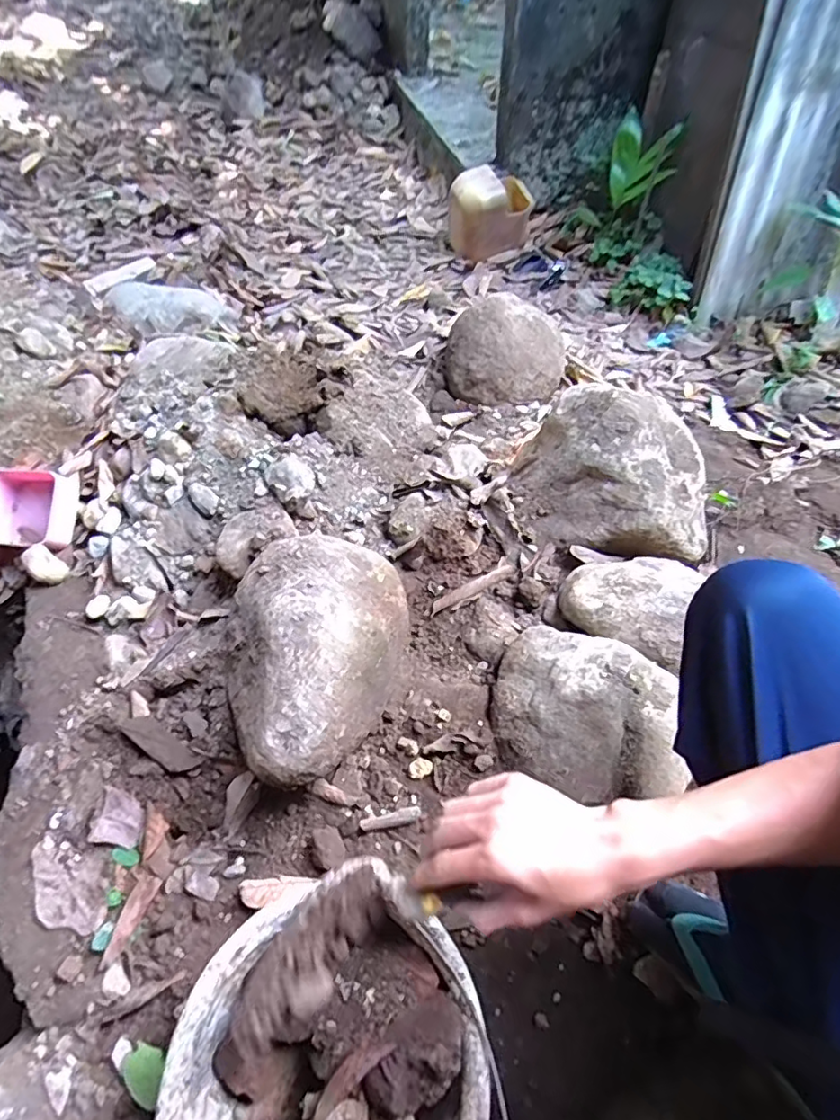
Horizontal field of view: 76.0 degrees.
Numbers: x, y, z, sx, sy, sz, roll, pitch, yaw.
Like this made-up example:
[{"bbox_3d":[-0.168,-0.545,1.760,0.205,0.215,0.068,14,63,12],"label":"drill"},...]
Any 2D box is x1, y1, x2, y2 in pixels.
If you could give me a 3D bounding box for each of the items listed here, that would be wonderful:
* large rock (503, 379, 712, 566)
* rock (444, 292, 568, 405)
[{"bbox_3d":[0.318,-0.154,0.874,0.324,0.141,0.248,5,55,3],"label":"large rock"},{"bbox_3d":[0.184,-0.449,1.158,0.263,0.137,0.220,11,56,7],"label":"rock"}]

